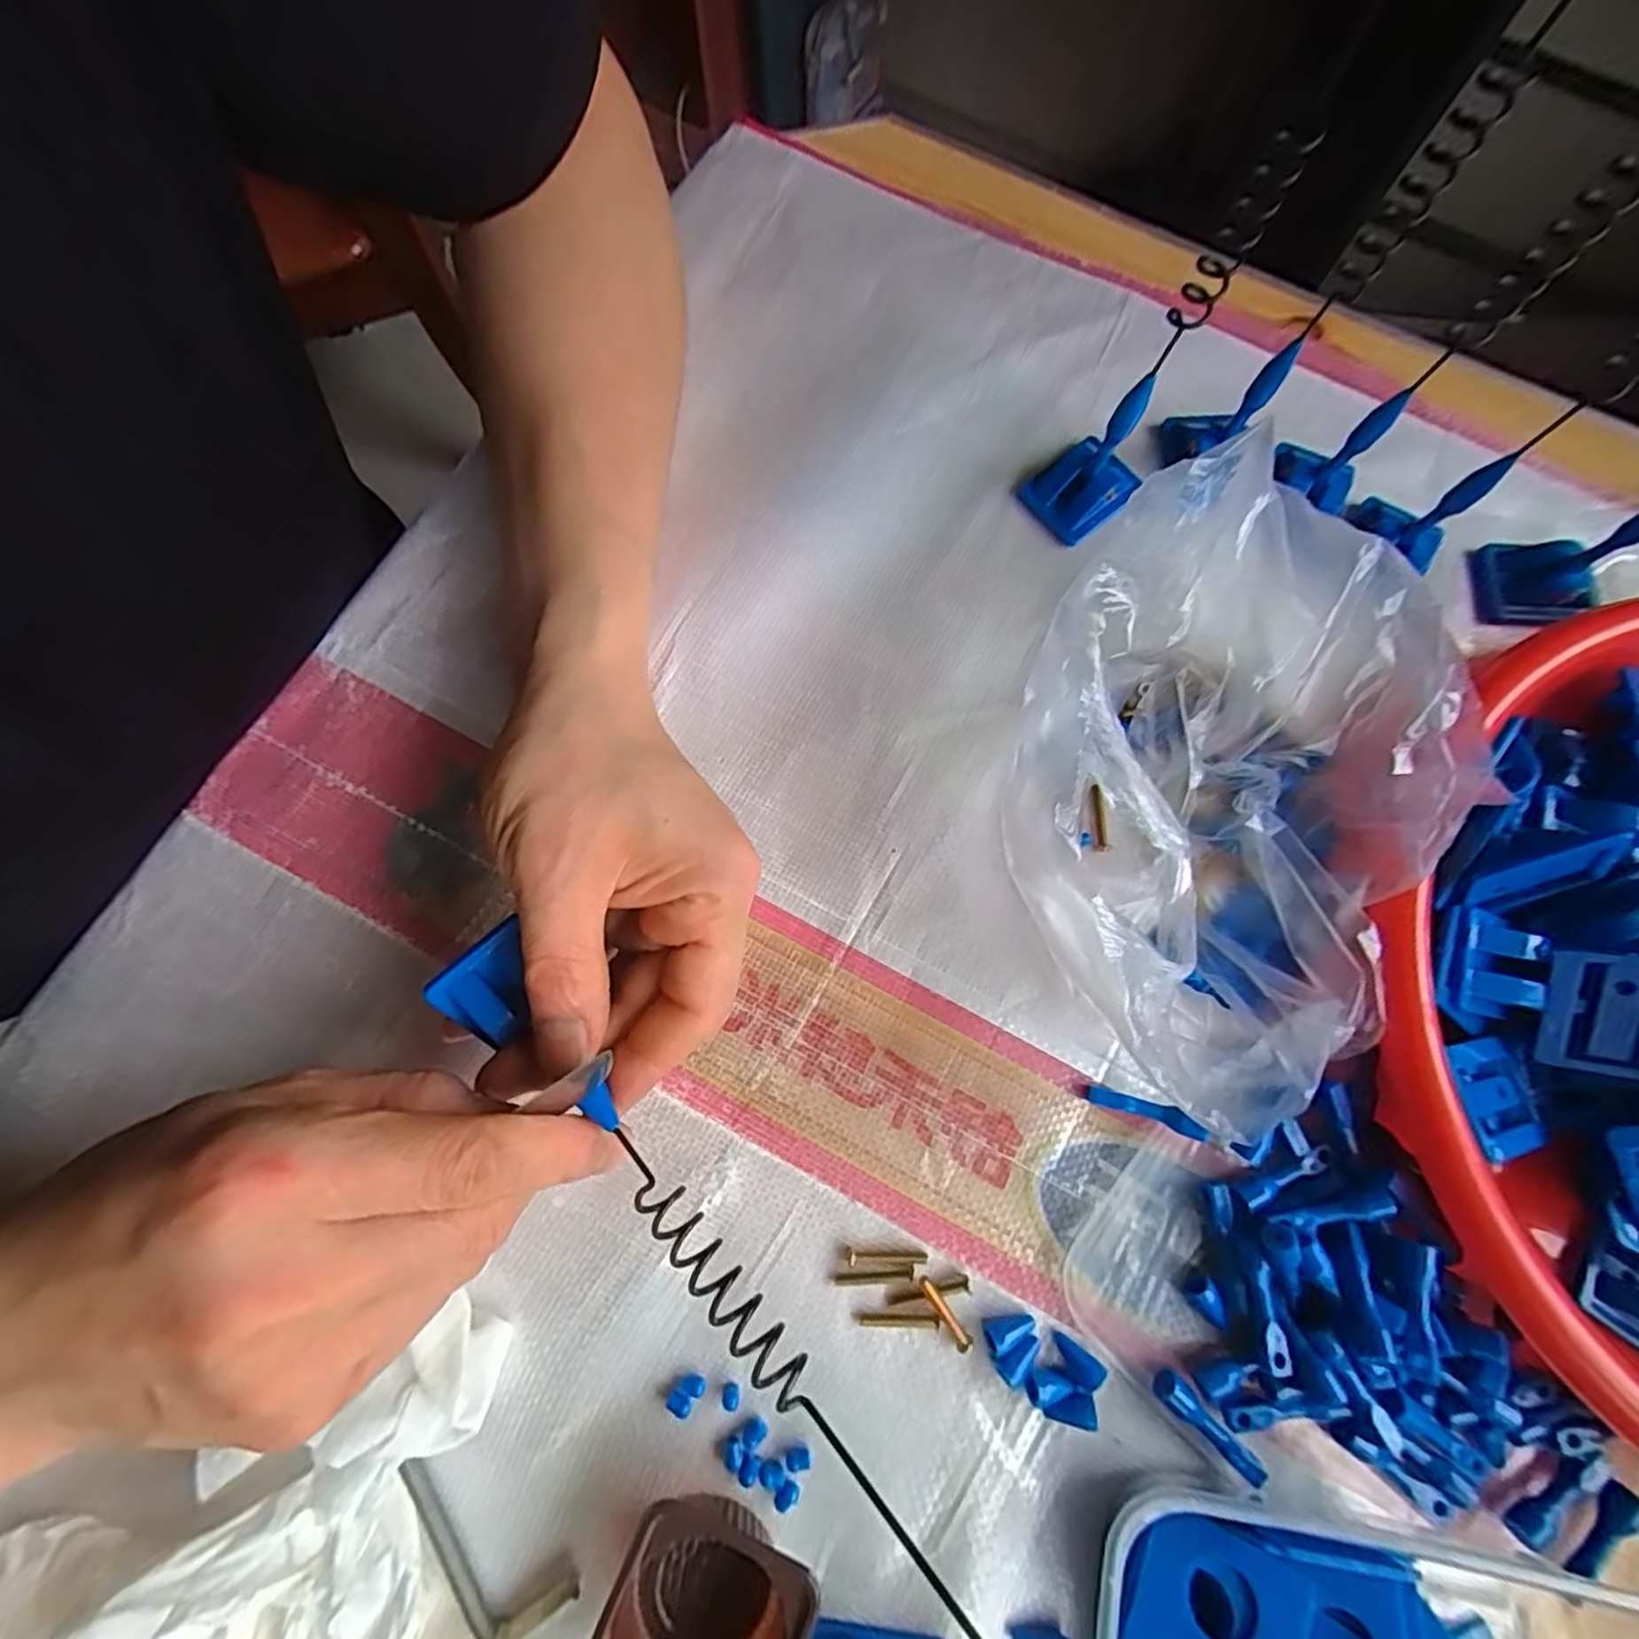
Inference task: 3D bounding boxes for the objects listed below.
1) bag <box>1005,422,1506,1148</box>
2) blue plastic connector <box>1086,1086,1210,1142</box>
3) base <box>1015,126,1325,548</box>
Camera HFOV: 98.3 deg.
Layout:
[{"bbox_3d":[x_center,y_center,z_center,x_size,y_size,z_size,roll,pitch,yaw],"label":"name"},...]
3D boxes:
[{"bbox_3d":[0.133,-0.019,0.241,0.134,0.072,0.208,28,77,6],"label":"bag"},{"bbox_3d":[0.112,0.099,0.242,0.038,0.006,0.007,13,75,25],"label":"blue plastic connector"},{"bbox_3d":[0.112,-0.156,0.245,0.038,0.126,0.043,36,78,8],"label":"base"}]

